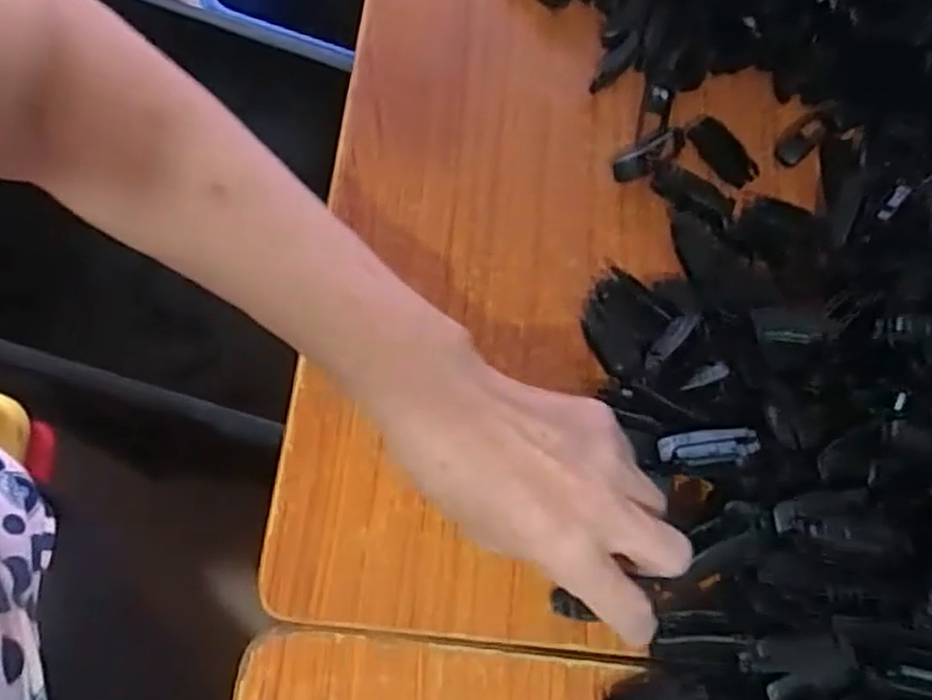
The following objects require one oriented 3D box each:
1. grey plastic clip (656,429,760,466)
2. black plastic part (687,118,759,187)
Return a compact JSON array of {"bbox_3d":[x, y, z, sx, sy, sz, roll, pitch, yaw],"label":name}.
[{"bbox_3d":[0.119,0.048,0.367,0.046,0.009,0.017,-3,70,-4],"label":"grey plastic clip"},{"bbox_3d":[0.164,-0.126,0.473,0.049,0.010,0.025,45,73,-4],"label":"black plastic part"}]

